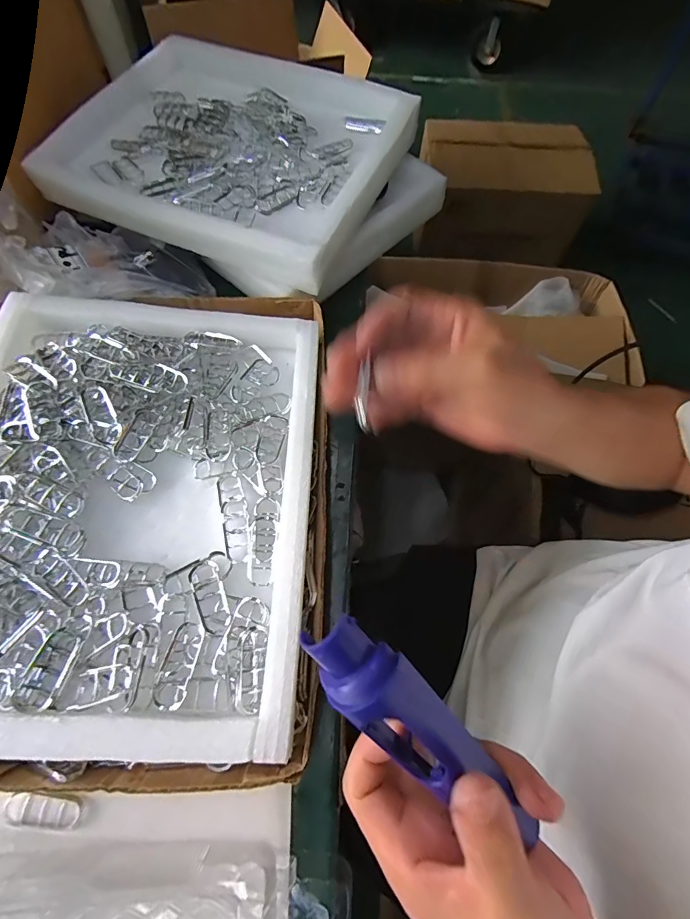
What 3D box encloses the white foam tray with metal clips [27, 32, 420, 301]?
[{"bbox_3d":[-0.128,-0.371,0.487,0.368,0.054,0.308,21,66,7],"label":"white foam tray with metal clips"}]

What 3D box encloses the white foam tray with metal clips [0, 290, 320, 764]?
[{"bbox_3d":[-0.168,0.015,0.321,0.284,0.038,0.357,2,65,-1],"label":"white foam tray with metal clips"}]

